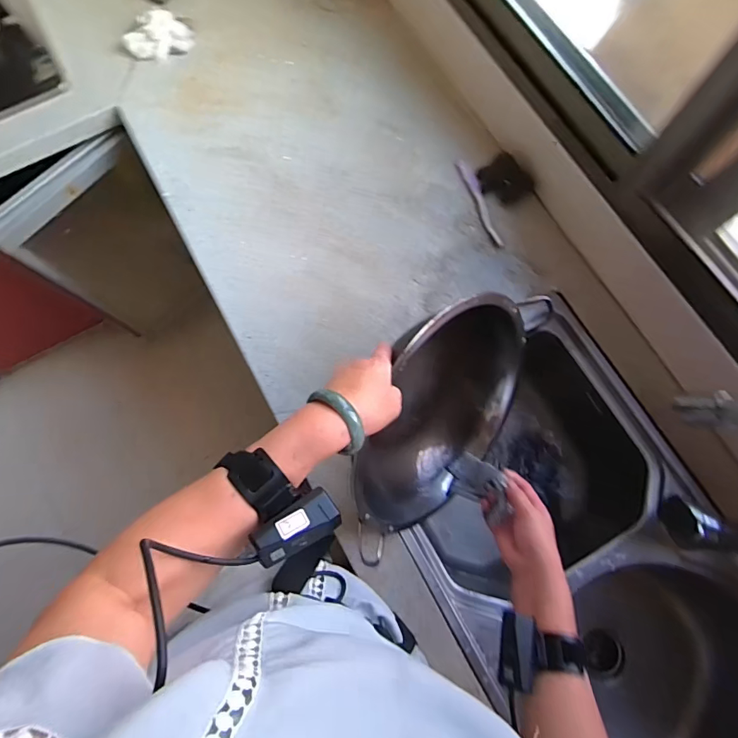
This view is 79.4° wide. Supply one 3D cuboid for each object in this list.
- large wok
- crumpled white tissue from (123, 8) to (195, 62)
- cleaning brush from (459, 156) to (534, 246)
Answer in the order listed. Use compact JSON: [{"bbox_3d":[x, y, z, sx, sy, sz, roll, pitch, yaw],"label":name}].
[{"bbox_3d":[0.085,0.053,0.648,0.130,0.315,0.358,32,118,36],"label":"large wok"},{"bbox_3d":[-0.410,-0.652,0.877,0.118,0.024,0.103,31,79,8],"label":"crumpled white tissue"},{"bbox_3d":[0.198,-0.295,0.783,0.022,0.015,0.187,-18,77,-4],"label":"cleaning brush"}]

